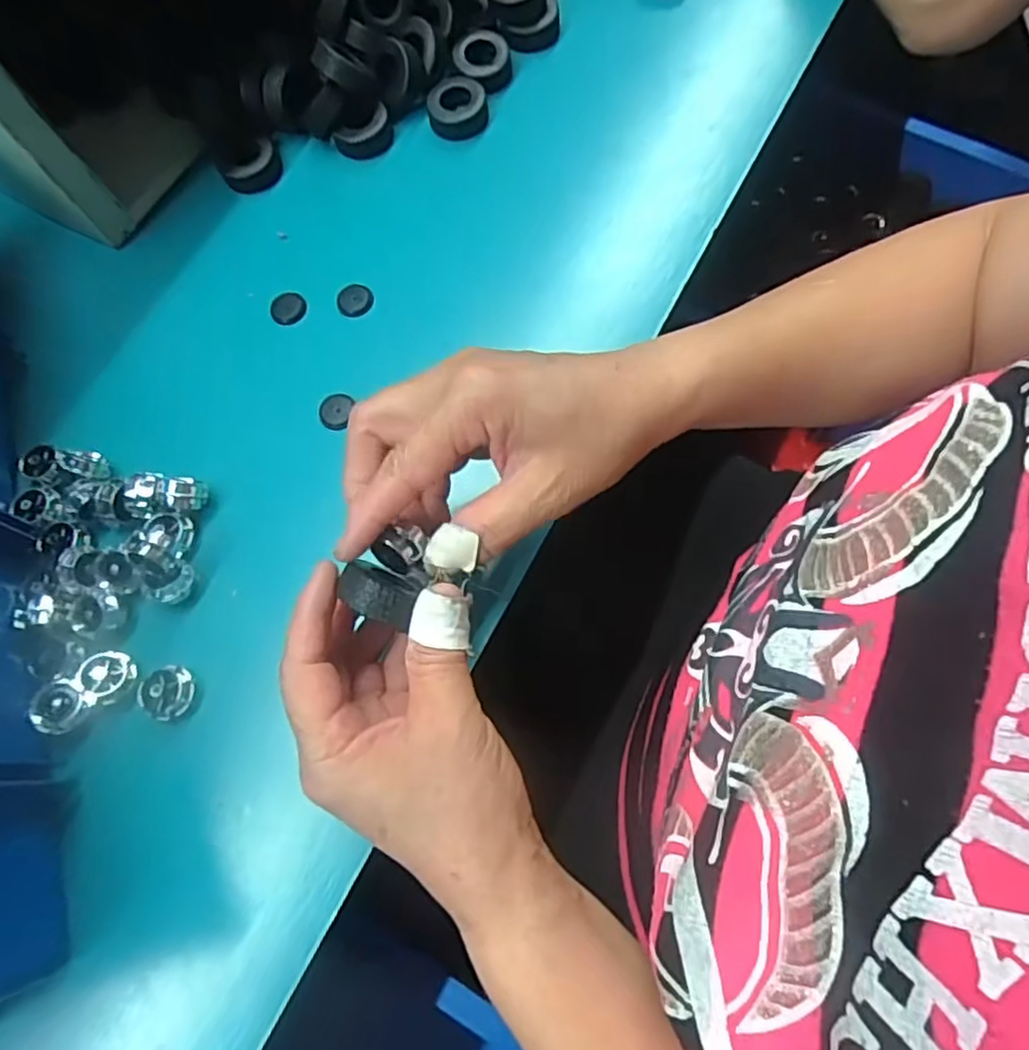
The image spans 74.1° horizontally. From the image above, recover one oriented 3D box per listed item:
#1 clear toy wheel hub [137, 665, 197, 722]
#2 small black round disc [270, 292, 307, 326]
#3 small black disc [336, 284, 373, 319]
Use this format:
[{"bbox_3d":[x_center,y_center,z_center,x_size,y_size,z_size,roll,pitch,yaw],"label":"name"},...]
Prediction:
[{"bbox_3d":[-0.169,0.081,0.333,0.022,0.017,0.025,-23,73,-7],"label":"clear toy wheel hub"},{"bbox_3d":[-0.135,-0.129,0.405,0.023,0.004,0.021,0,72,0],"label":"small black round disc"},{"bbox_3d":[-0.094,-0.132,0.401,0.021,0.004,0.021,0,72,0],"label":"small black disc"}]

